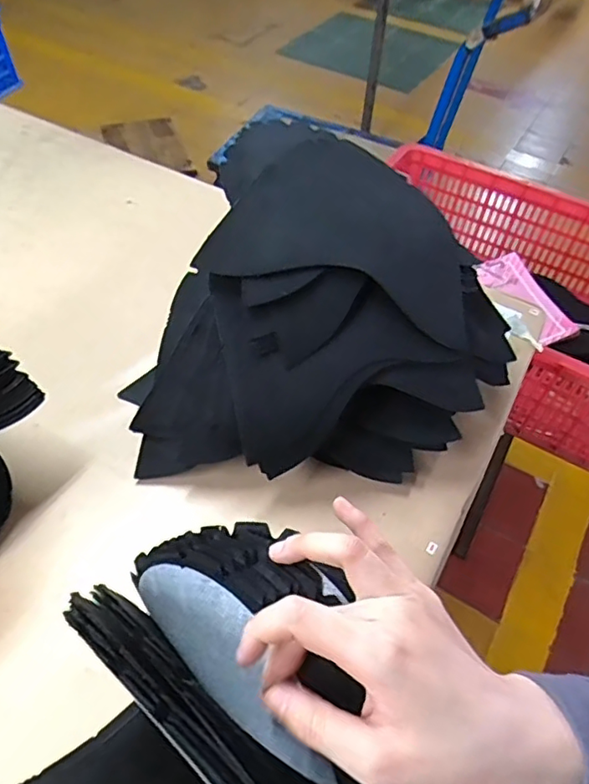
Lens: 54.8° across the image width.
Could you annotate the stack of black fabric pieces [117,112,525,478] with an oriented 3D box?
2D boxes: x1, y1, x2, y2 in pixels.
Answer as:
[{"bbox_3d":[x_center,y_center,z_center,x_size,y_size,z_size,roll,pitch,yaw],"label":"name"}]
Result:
[{"bbox_3d":[0.037,-0.061,0.551,0.329,0.201,0.339,22,54,13],"label":"stack of black fabric pieces"}]

